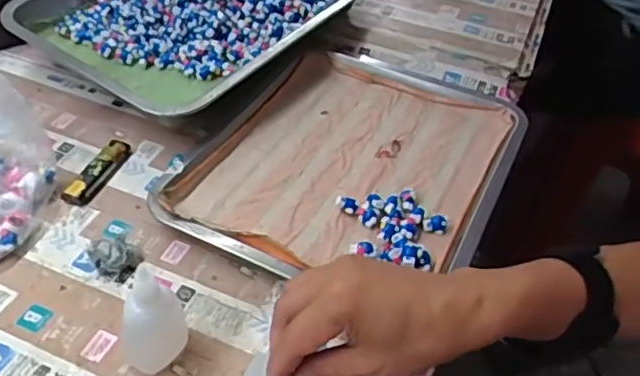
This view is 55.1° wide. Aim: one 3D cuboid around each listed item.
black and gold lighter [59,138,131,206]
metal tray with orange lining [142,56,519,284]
[{"bbox_3d":[-0.199,-0.015,0.550,0.020,0.013,0.079,17,45,11],"label":"black and gold lighter"},{"bbox_3d":[0.028,-0.023,0.574,0.268,0.035,0.302,21,46,16],"label":"metal tray with orange lining"}]

